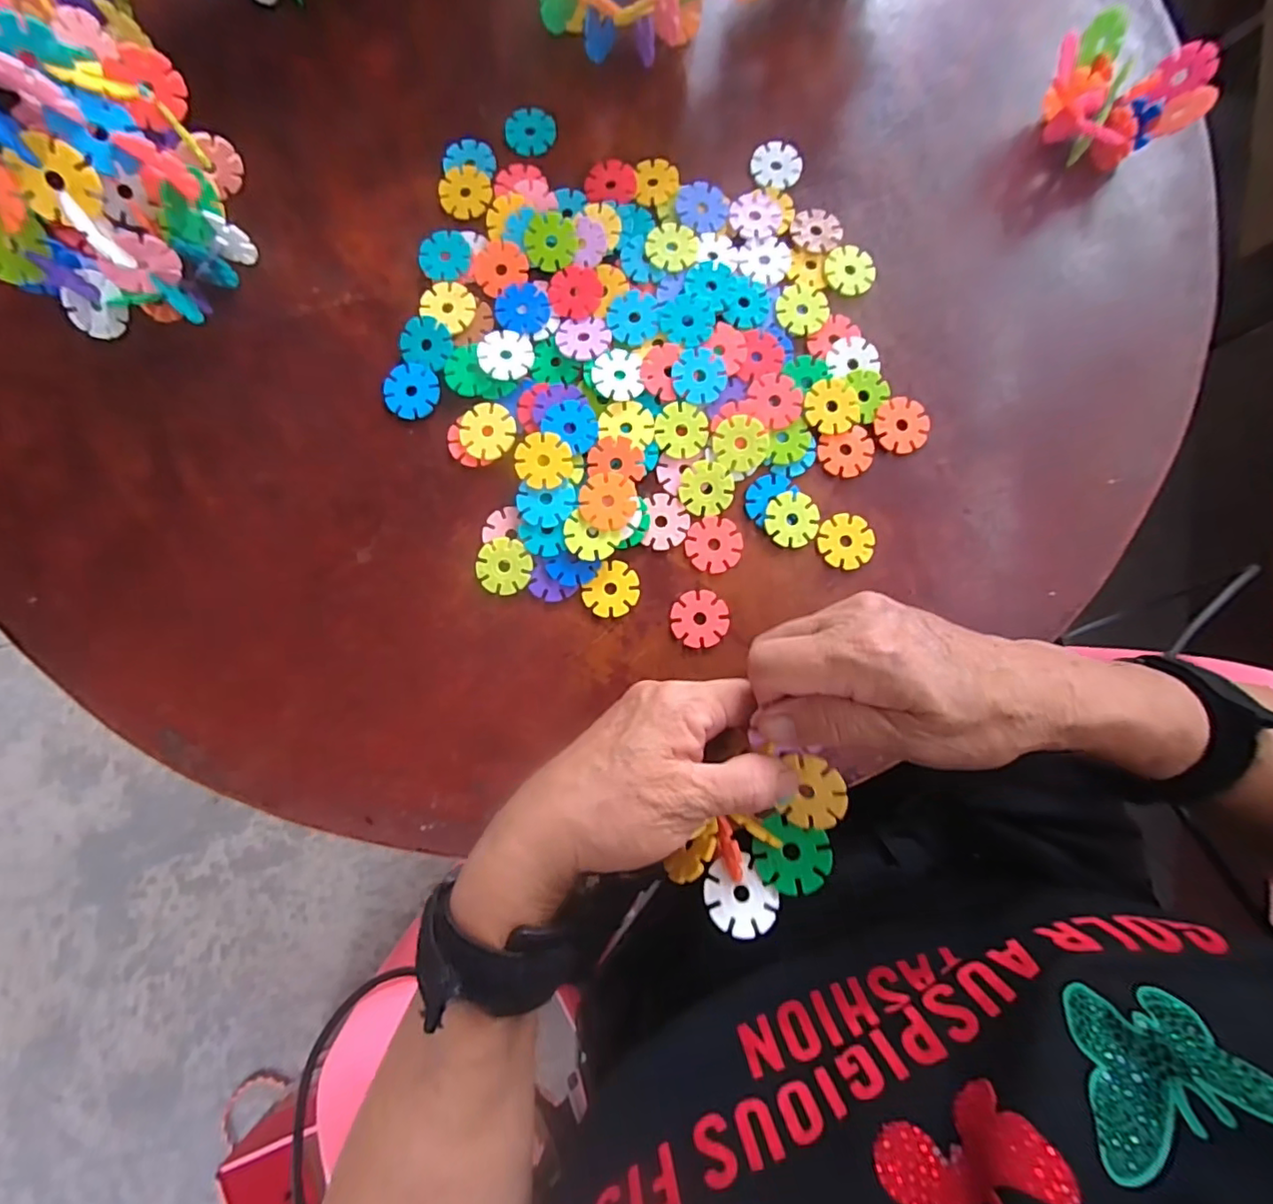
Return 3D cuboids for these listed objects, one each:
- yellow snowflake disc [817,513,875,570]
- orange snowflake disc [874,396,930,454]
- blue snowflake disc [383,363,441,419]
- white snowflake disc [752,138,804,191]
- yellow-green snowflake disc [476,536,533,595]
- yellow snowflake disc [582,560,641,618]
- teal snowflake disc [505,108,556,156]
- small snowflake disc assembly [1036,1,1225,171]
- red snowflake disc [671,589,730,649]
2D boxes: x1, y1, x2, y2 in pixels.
[{"bbox_3d":[0.120,-0.035,0.329,0.030,0.004,0.030,0,82,0],"label":"yellow snowflake disc"},{"bbox_3d":[0.155,-0.103,0.336,0.030,0.004,0.031,0,82,0],"label":"orange snowflake disc"},{"bbox_3d":[-0.131,-0.123,0.336,0.031,0.004,0.032,0,82,0],"label":"blue snowflake disc"},{"bbox_3d":[0.088,-0.275,0.362,0.031,0.004,0.033,0,82,0],"label":"white snowflake disc"},{"bbox_3d":[-0.074,-0.020,0.324,0.030,0.004,0.030,0,82,0],"label":"yellow-green snowflake disc"},{"bbox_3d":[-0.013,-0.007,0.325,0.027,0.004,0.031,39,84,5],"label":"yellow snowflake disc"},{"bbox_3d":[-0.067,-0.299,0.366,0.030,0.004,0.032,-5,82,-1],"label":"teal snowflake disc"},{"bbox_3d":[0.286,-0.305,0.348,0.080,0.043,0.078,0,82,0],"label":"small snowflake disc assembly"},{"bbox_3d":[0.036,0.009,0.323,0.031,0.004,0.031,0,82,0],"label":"red snowflake disc"}]

